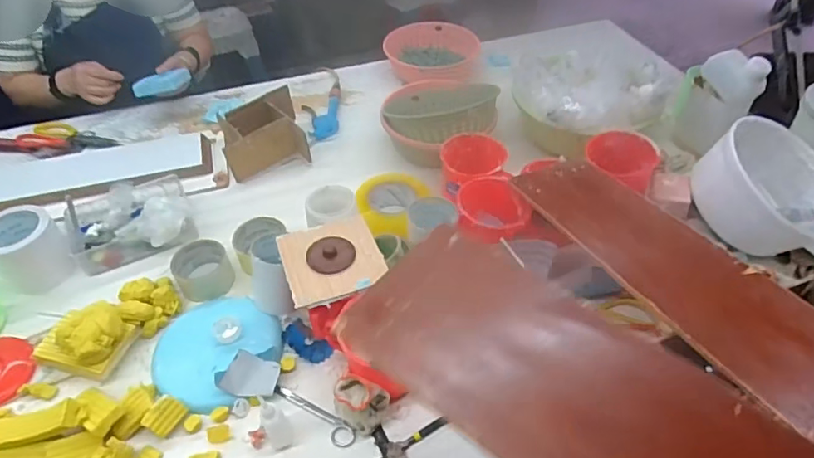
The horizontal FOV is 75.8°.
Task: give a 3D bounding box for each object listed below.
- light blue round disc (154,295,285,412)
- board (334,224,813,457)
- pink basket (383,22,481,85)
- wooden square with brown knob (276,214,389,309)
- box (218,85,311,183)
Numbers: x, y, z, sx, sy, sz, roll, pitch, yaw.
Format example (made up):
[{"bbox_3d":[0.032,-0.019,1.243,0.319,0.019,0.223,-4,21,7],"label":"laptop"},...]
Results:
[{"bbox_3d":[-0.285,0.176,0.771,0.181,0.028,0.168,-1,47,1],"label":"light blue round disc"},{"bbox_3d":[0.193,0.162,0.346,0.519,0.016,0.155,32,55,23],"label":"board"},{"bbox_3d":[0.062,-0.445,1.319,0.229,0.079,0.200,4,47,5],"label":"pink basket"},{"bbox_3d":[-0.106,0.042,0.751,0.137,0.017,0.138,-17,49,-15],"label":"wooden square with brown knob"},{"bbox_3d":[-0.298,-0.195,1.076,0.159,0.090,0.157,-15,48,-13],"label":"box"}]

